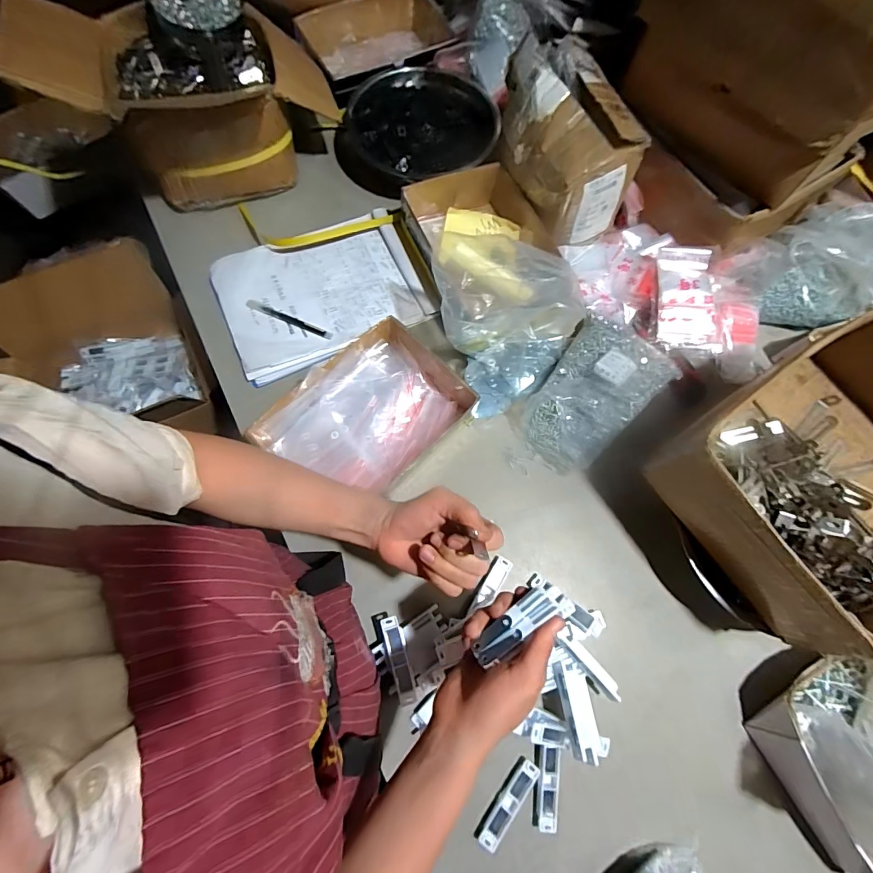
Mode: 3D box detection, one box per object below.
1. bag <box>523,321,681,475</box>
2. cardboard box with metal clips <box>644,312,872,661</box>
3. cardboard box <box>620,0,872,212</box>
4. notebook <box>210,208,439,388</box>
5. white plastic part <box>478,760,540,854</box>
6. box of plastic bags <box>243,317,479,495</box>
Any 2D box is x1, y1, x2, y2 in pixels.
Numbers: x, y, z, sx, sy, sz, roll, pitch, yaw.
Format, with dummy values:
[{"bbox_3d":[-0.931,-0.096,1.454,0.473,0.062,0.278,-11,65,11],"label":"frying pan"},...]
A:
[{"bbox_3d":[0.221,-0.071,0.584,0.218,0.074,0.135,-41,78,-13],"label":"bag"},{"bbox_3d":[0.438,0.044,0.461,0.300,0.114,0.255,-34,77,-12],"label":"cardboard box with metal clips"},{"bbox_3d":[0.452,-0.506,0.526,0.255,0.224,0.324,-32,76,-11],"label":"cardboard box"},{"bbox_3d":[-0.175,-0.224,0.649,0.294,0.018,0.215,-22,76,-8],"label":"notebook"},{"bbox_3d":[0.081,0.413,0.473,0.021,0.013,0.098,39,75,10],"label":"white plastic part"},{"bbox_3d":[-0.090,-0.027,0.566,0.179,0.060,0.249,42,77,10],"label":"box of plastic bags"}]

